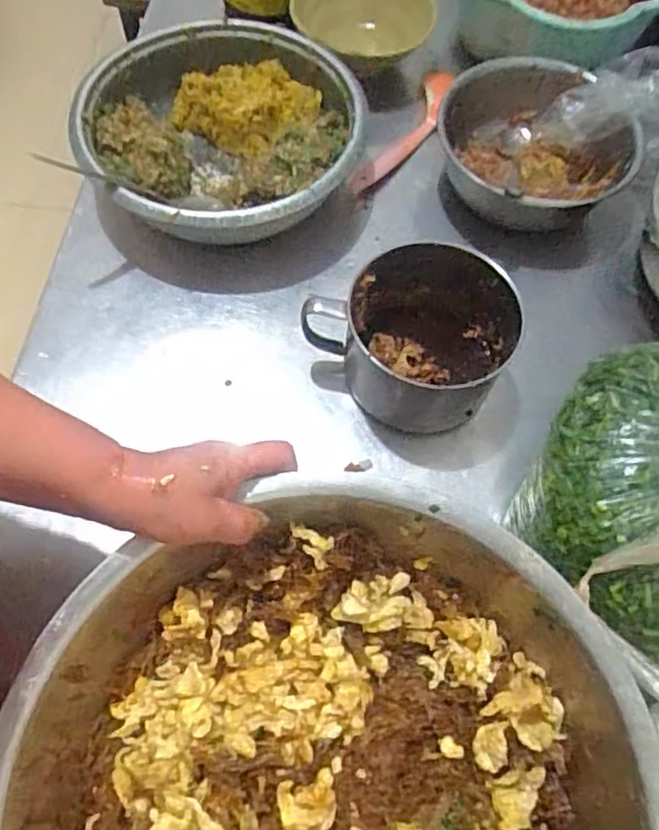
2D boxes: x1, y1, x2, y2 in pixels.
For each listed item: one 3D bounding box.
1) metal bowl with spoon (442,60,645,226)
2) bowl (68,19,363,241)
[{"bbox_3d":[0.218,-0.284,0.662,0.166,0.073,0.208,-15,66,-7],"label":"metal bowl with spoon"},{"bbox_3d":[-0.111,-0.290,0.656,0.275,0.085,0.296,0,65,0],"label":"bowl"}]

